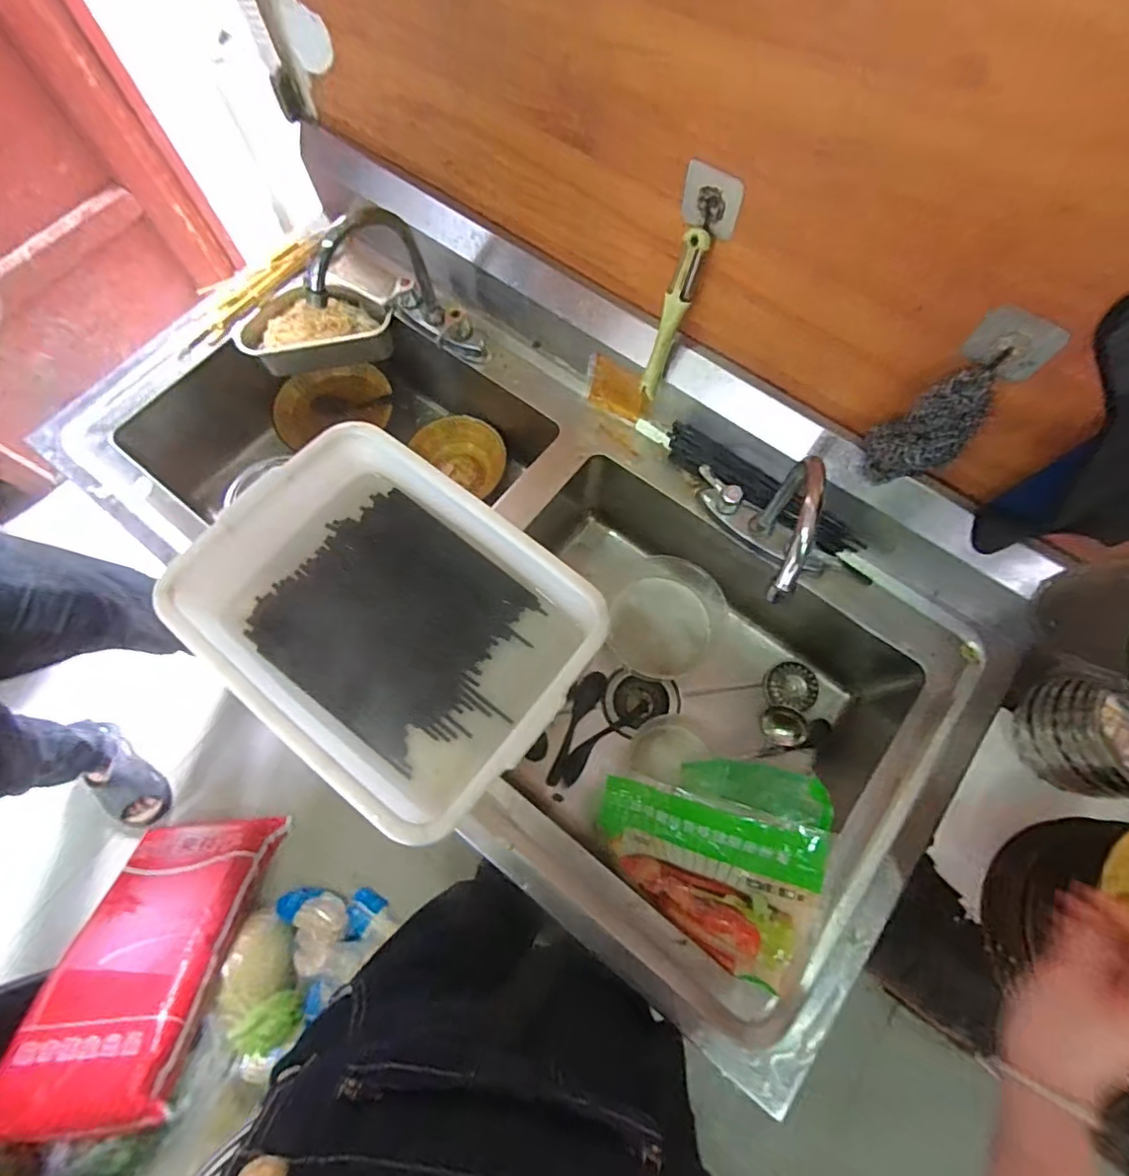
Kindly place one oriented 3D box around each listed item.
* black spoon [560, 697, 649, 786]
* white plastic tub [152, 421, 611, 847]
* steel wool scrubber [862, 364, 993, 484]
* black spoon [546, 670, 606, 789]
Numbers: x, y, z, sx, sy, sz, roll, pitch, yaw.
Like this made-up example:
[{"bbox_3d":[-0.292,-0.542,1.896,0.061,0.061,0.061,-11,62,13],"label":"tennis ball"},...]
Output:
[{"bbox_3d":[0.056,0.217,0.822,0.167,0.014,0.030,-42,75,-12],"label":"black spoon"},{"bbox_3d":[-0.182,0.032,0.631,0.406,0.109,0.304,40,76,13],"label":"white plastic tub"},{"bbox_3d":[0.345,-0.149,0.541,0.048,0.140,0.071,-37,74,-11],"label":"steel wool scrubber"},{"bbox_3d":[0.017,0.200,0.814,0.036,0.022,0.169,21,72,8],"label":"black spoon"}]

